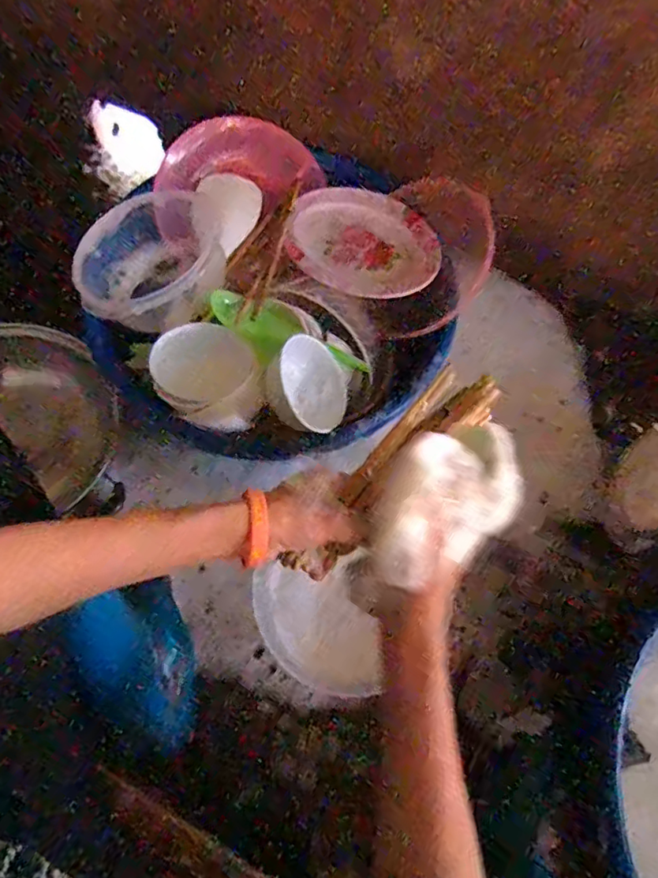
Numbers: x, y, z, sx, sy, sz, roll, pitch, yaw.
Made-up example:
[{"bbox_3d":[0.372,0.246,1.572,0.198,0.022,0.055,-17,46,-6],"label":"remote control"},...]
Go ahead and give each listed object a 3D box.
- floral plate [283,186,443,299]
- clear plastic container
[{"bbox_3d":[0.035,-0.255,0.707,0.143,0.030,0.211,-38,72,-15],"label":"floral plate"},{"bbox_3d":[-0.207,-0.217,0.687,0.162,0.065,0.192,32,70,13],"label":"clear plastic container"}]

